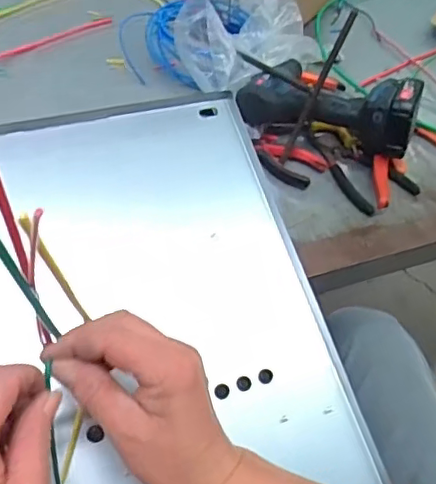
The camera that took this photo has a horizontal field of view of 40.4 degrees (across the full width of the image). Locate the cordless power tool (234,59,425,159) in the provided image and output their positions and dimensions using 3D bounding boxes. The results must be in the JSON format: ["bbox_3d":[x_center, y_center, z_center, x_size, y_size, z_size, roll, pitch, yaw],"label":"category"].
[{"bbox_3d":[0.143,-0.178,0.754,0.215,0.099,0.128,21,48,13],"label":"cordless power tool"}]

